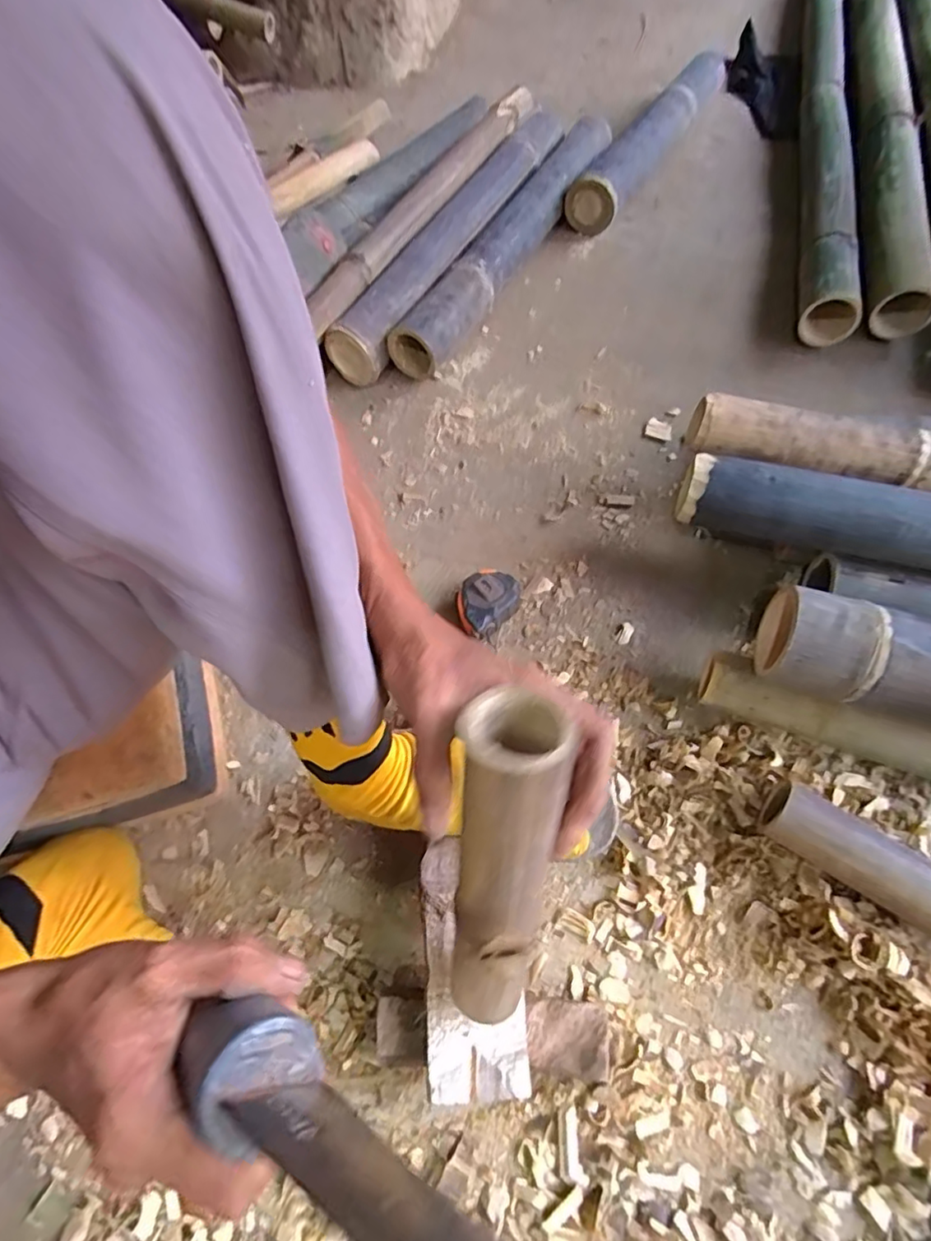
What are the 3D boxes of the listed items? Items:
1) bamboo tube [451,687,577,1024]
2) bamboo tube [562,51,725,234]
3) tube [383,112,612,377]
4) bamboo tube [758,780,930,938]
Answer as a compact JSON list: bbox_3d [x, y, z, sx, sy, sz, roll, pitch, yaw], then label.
[{"bbox_3d":[0.017,0.144,0.308,0.050,0.236,0.040,11,33,9],"label":"bamboo tube"},{"bbox_3d":[0.300,-0.789,0.967,0.079,0.097,0.457,29,67,18],"label":"bamboo tube"},{"bbox_3d":[0.067,-0.560,0.879,0.087,0.074,0.551,24,66,16],"label":"tube"},{"bbox_3d":[0.342,0.201,0.425,0.246,0.040,0.050,30,68,19],"label":"bamboo tube"}]

